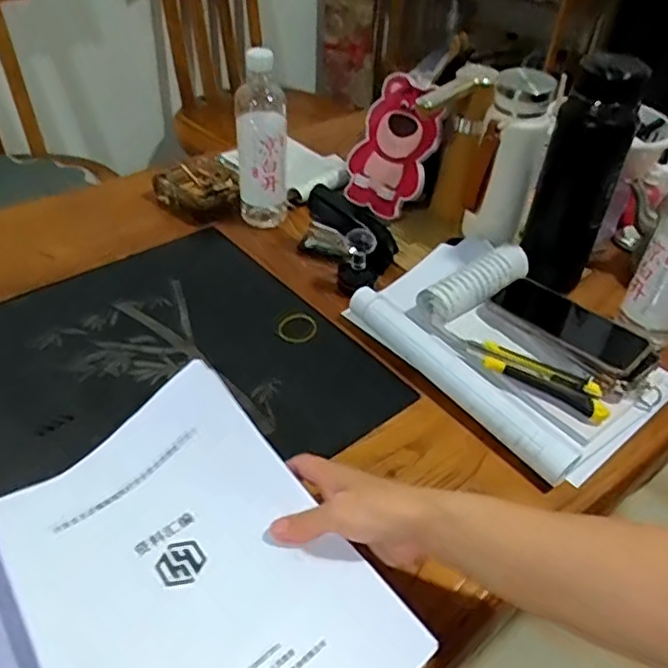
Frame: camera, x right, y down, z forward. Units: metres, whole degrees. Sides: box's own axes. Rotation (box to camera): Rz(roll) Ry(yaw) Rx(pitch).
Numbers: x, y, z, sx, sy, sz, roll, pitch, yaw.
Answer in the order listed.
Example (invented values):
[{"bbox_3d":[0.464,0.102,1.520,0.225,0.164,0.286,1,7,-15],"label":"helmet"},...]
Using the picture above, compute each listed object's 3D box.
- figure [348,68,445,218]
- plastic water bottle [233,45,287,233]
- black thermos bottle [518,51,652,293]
[{"bbox_3d":[0.080,-0.263,0.874,0.123,0.182,0.022,33,22,28],"label":"figure"},{"bbox_3d":[-0.095,-0.250,0.821,0.068,0.223,0.053,-2,42,-7],"label":"plastic water bottle"},{"bbox_3d":[0.281,-0.172,0.726,0.081,0.294,0.066,12,43,9],"label":"black thermos bottle"}]

